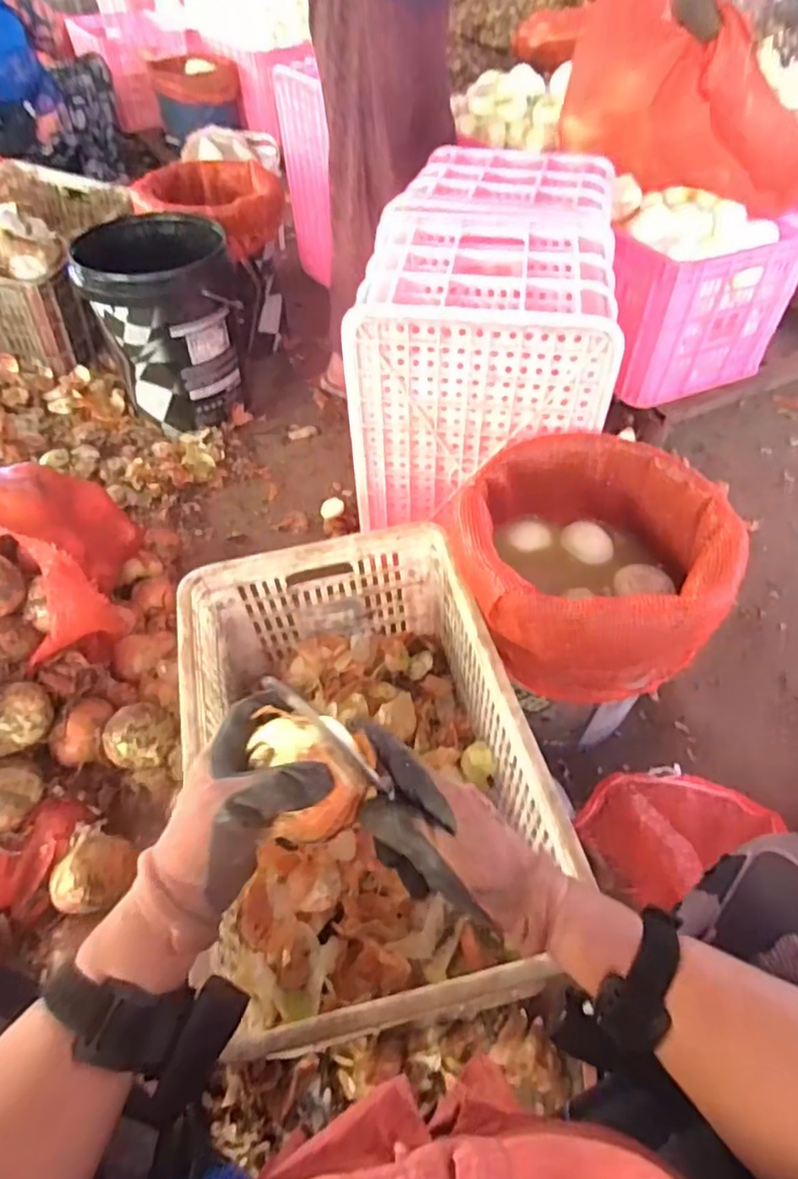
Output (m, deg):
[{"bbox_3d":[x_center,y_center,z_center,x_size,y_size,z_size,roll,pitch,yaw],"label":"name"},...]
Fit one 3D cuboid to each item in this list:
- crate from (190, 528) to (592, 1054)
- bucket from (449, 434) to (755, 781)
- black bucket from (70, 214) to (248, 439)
[{"bbox_3d":[-0.046,0.215,0.760,0.367,0.266,0.527,-13,52,-13],"label":"crate"},{"bbox_3d":[0.234,0.002,0.856,0.310,0.344,0.318,1,50,-1],"label":"bucket"},{"bbox_3d":[-0.494,-0.574,1.335,0.290,0.344,0.261,-14,52,-14],"label":"black bucket"}]

